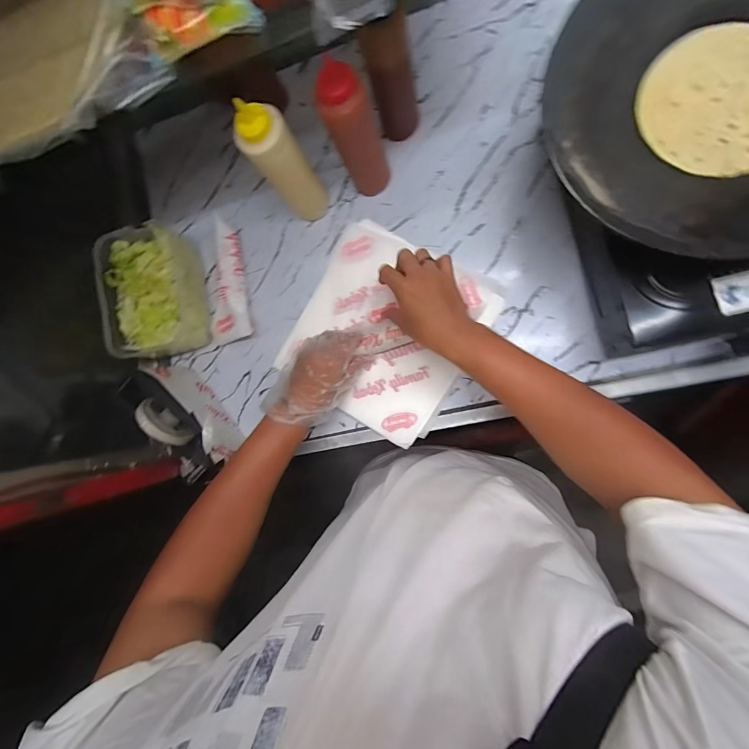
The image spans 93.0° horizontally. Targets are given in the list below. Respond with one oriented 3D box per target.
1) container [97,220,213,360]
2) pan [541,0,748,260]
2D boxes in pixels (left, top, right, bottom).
[{"bbox_3d":[-0.353,-0.132,0.582,0.136,0.083,0.195,-11,85,8],"label":"container"},{"bbox_3d":[0.331,-0.288,0.341,0.308,0.049,0.337,-1,87,9],"label":"pan"}]

